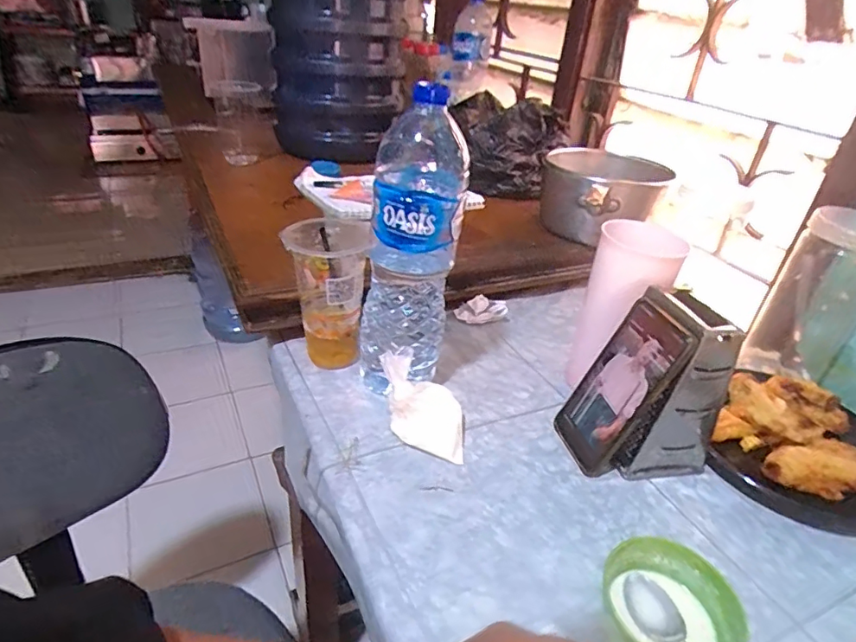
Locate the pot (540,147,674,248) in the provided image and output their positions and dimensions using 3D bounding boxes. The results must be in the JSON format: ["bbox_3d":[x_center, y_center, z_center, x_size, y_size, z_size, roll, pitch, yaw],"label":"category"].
[{"bbox_3d":[0.263,-0.194,0.808,0.176,0.099,0.178,4,32,-3],"label":"pot"}]

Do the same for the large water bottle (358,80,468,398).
[{"bbox_3d":[-0.020,-0.056,0.513,0.084,0.308,0.075,4,32,-4],"label":"large water bottle"}]

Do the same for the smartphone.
[{"bbox_3d":[0.183,0.065,0.502,0.014,0.169,0.080,14,25,-28],"label":"smartphone"}]

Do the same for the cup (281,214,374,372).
[{"bbox_3d":[-0.114,-0.032,0.601,0.084,0.166,0.110,-2,33,-13],"label":"cup"}]

